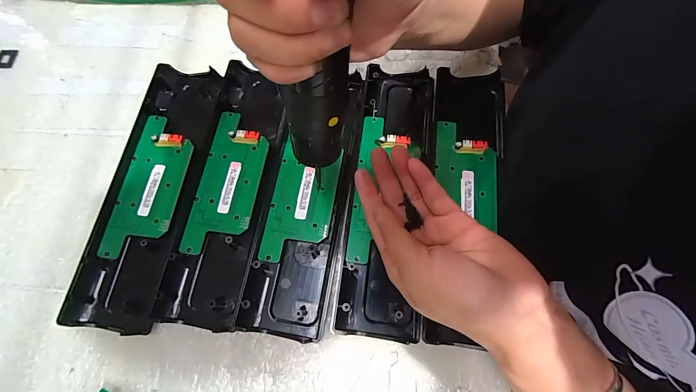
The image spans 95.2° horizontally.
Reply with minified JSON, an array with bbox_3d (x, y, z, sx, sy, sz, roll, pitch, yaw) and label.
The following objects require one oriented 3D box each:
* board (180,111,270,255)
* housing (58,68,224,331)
[{"bbox_3d":[-0.108,-0.014,0.287,0.056,0.007,0.132,8,72,4],"label":"board"},{"bbox_3d":[-0.179,-0.012,0.291,0.076,0.021,0.245,5,71,3],"label":"housing"}]

